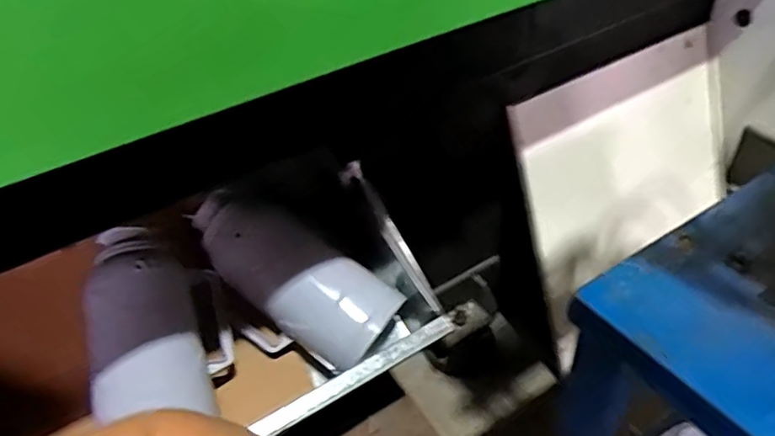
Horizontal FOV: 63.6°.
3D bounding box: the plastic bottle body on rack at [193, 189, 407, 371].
[{"bbox_3d":[-0.156,0.082,0.998,0.347,0.172,0.133,35,51,11],"label":"plastic bottle body on rack"}]

